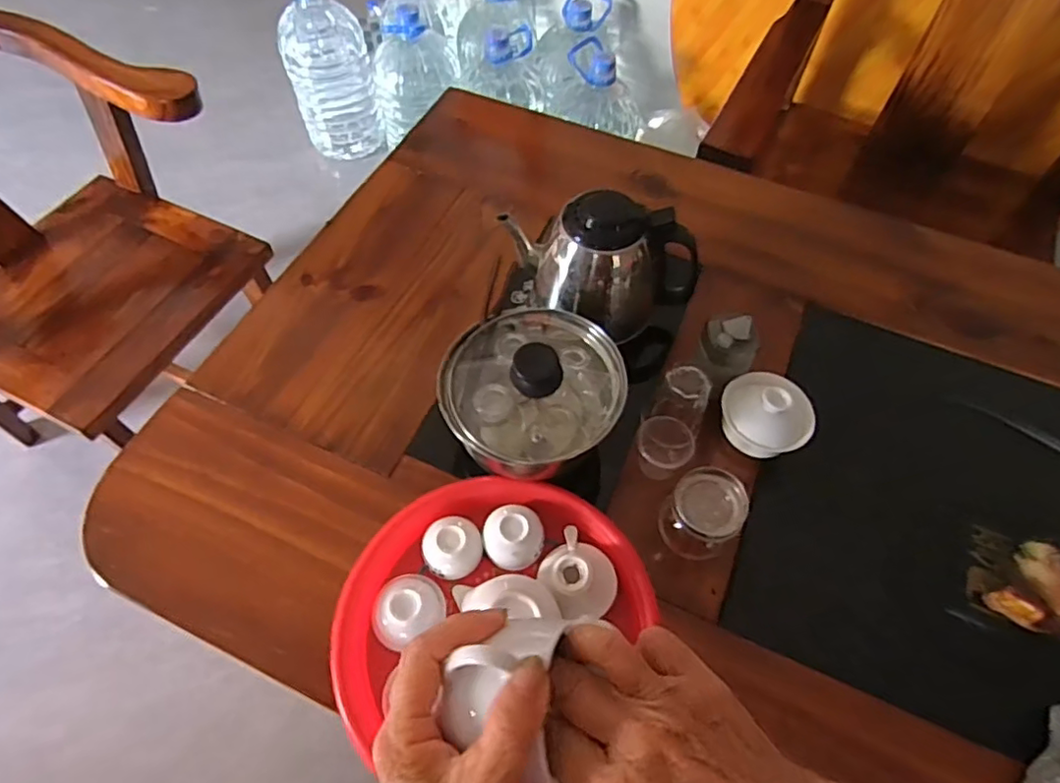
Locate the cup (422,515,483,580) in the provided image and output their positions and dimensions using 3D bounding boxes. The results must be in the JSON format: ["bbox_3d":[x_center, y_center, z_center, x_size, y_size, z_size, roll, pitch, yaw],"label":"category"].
[{"bbox_3d":[-0.068,0.136,0.541,0.048,0.024,0.048,1,58,-1],"label":"cup"}]

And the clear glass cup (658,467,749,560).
[{"bbox_3d":[0.153,0.110,0.548,0.059,0.069,0.061,1,58,-1],"label":"clear glass cup"}]

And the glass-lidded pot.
[{"bbox_3d":[0.000,0.000,0.568,0.144,0.134,0.145,1,58,-1],"label":"glass-lidded pot"}]

